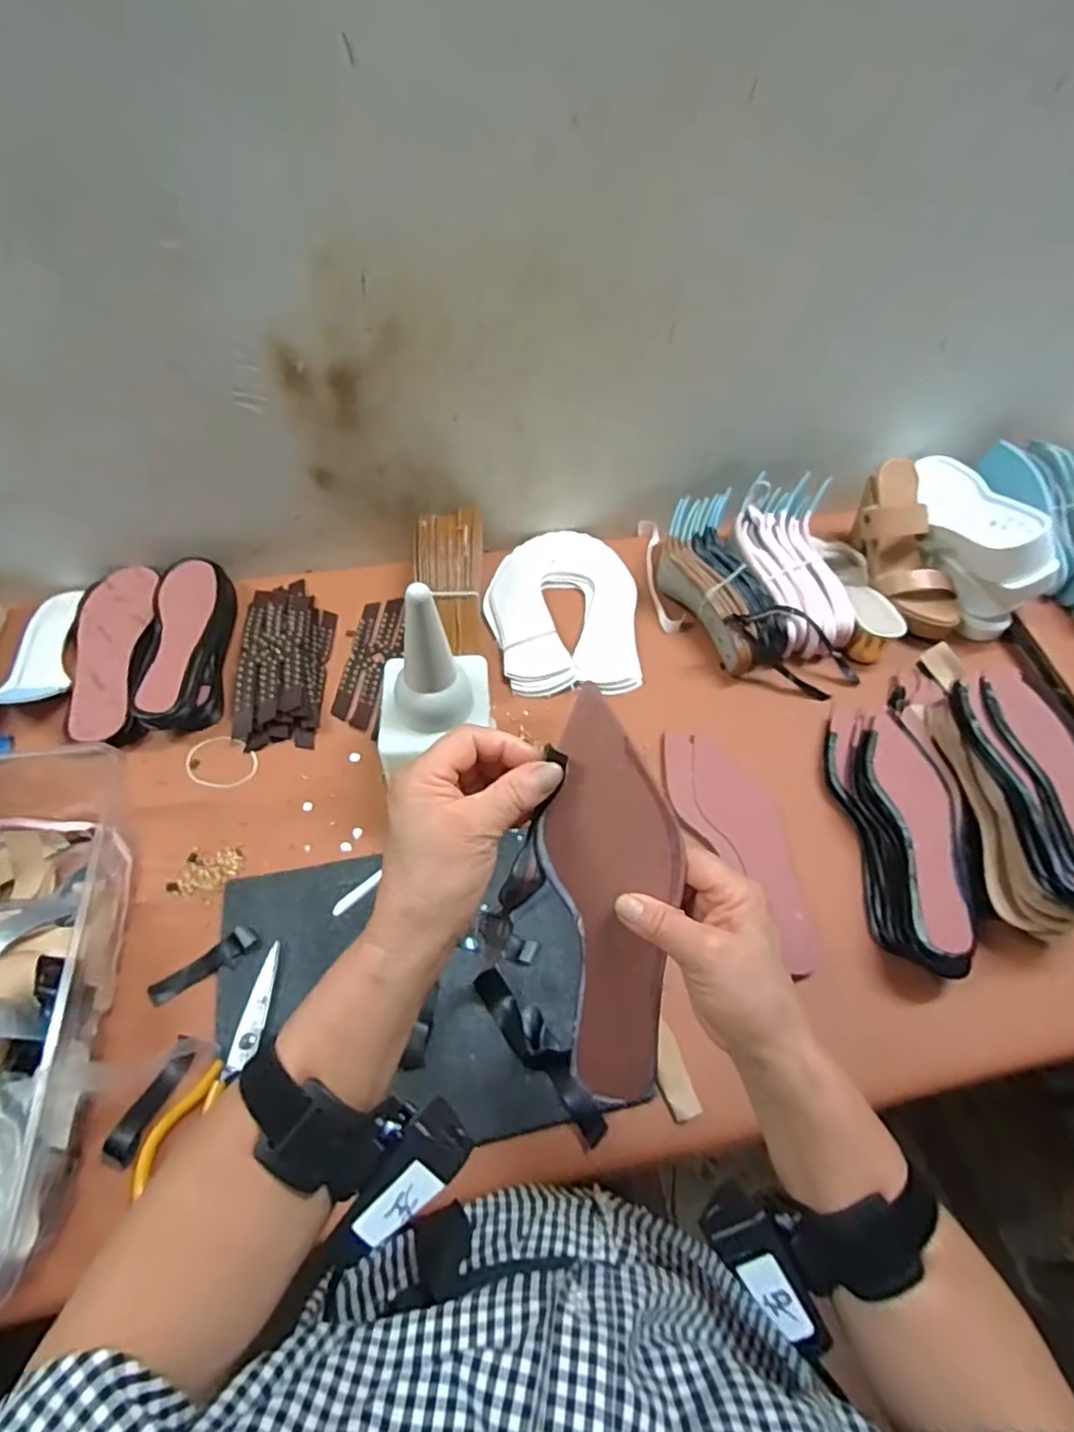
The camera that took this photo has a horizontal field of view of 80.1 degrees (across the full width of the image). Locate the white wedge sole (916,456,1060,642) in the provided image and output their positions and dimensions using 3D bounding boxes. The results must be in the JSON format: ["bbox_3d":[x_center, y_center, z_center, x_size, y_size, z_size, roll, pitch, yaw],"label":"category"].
[{"bbox_3d":[0.523,-0.232,0.791,0.078,0.131,0.244,-7,56,-8],"label":"white wedge sole"}]

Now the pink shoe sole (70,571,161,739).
[{"bbox_3d":[-0.465,-0.071,0.711,0.076,0.027,0.241,-11,57,-11],"label":"pink shoe sole"}]

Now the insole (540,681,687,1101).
[{"bbox_3d":[0.040,0.107,0.348,0.069,0.241,0.006,1,16,5],"label":"insole"}]

